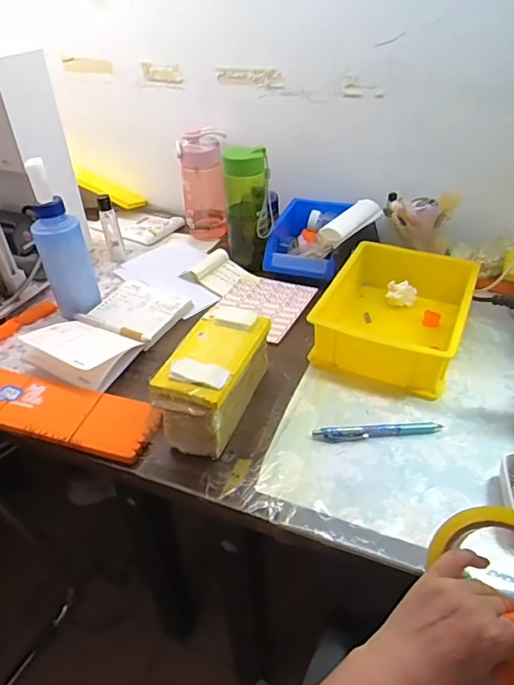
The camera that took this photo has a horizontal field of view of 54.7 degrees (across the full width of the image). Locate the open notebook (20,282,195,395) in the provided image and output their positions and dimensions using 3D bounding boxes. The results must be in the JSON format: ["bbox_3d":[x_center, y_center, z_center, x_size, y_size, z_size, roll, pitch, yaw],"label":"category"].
[{"bbox_3d":[-0.209,-0.030,0.716,0.139,0.044,0.228,15,41,22],"label":"open notebook"}]

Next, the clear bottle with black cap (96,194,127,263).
[{"bbox_3d":[-0.259,-0.203,0.885,0.029,0.115,0.032,-14,39,-15],"label":"clear bottle with black cap"}]

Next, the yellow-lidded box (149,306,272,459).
[{"bbox_3d":[-0.047,0.038,0.569,0.081,0.084,0.160,13,40,18],"label":"yellow-lidded box"}]

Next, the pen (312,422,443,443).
[{"bbox_3d":[0.135,0.099,0.555,0.142,0.010,0.015,-4,38,-2],"label":"pen"}]

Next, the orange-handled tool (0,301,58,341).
[{"bbox_3d":[-0.360,-0.033,0.760,0.028,0.011,0.109,26,46,32],"label":"orange-handled tool"}]

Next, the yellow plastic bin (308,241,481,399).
[{"bbox_3d":[0.187,-0.042,0.669,0.171,0.080,0.208,16,41,22],"label":"yellow plastic bin"}]

